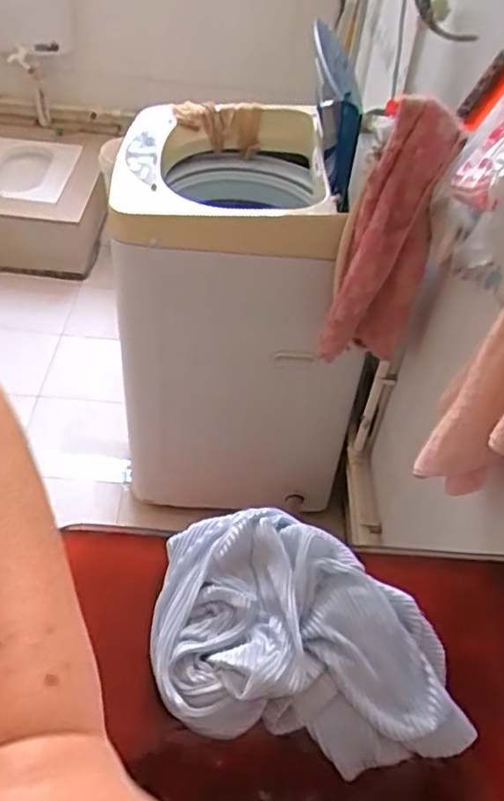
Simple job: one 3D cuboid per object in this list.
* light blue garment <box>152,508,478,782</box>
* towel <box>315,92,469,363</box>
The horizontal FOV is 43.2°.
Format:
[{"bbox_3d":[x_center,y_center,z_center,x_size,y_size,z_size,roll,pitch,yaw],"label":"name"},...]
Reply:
[{"bbox_3d":[0.043,0.204,0.576,0.254,0.067,0.189,7,43,-1],"label":"light blue garment"},{"bbox_3d":[0.201,-0.235,0.964,0.130,0.421,0.101,14,43,7],"label":"towel"}]

